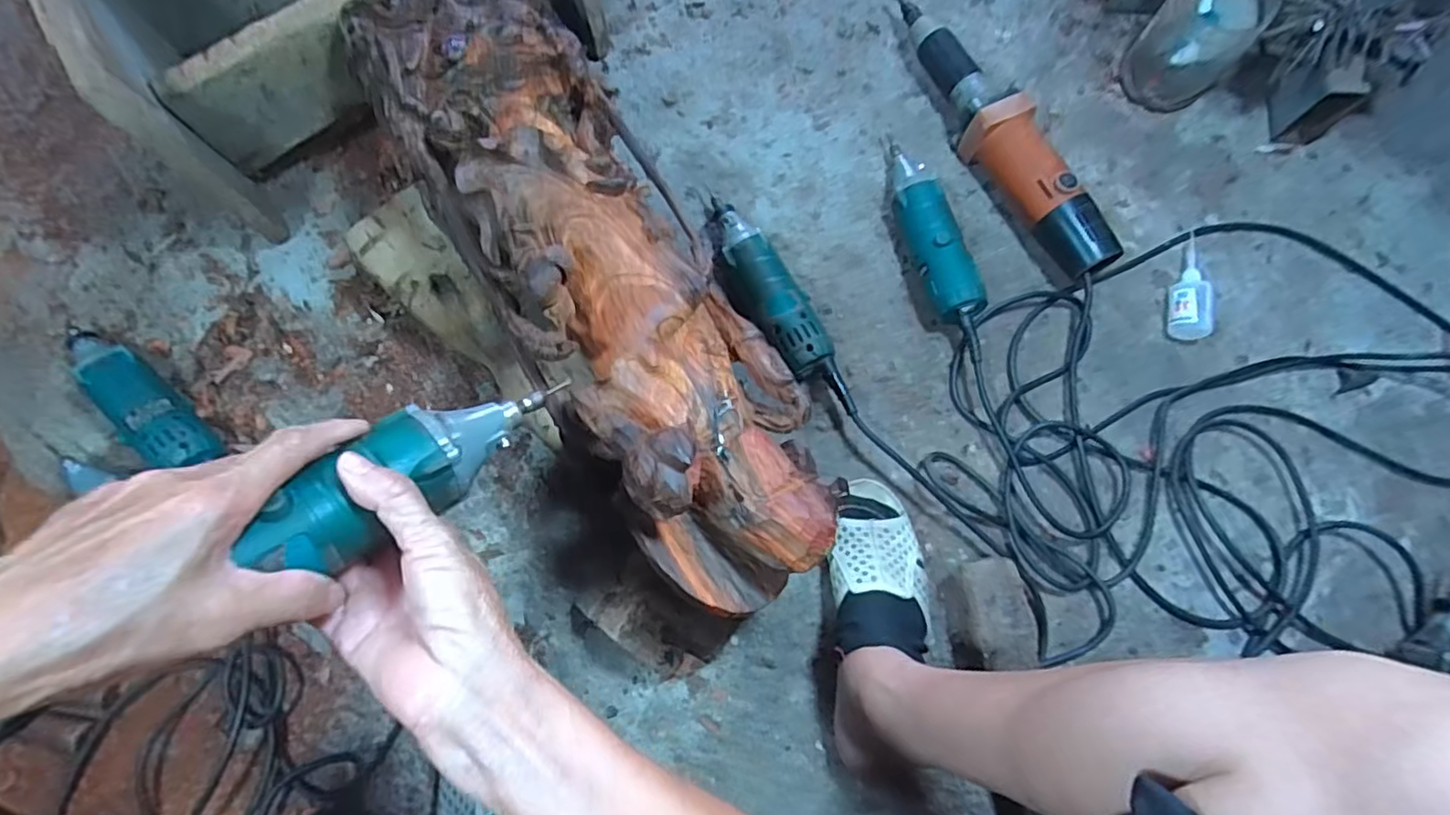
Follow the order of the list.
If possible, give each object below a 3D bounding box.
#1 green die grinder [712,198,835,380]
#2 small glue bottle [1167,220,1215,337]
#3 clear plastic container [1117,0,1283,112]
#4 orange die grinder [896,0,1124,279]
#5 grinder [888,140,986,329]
[{"bbox_3d":[0.040,-0.126,0.651,0.060,0.055,0.208,-26,77,-9],"label":"green die grinder"},{"bbox_3d":[0.481,-0.132,0.665,0.034,0.032,0.137,18,75,5],"label":"small glue bottle"},{"bbox_3d":[0.510,-0.402,0.704,0.098,0.111,0.098,-42,78,-11],"label":"clear plastic container"},{"bbox_3d":[0.279,-0.305,0.696,0.056,0.075,0.394,-27,76,-7],"label":"orange die grinder"},{"bbox_3d":[0.204,-0.187,0.664,0.048,0.057,0.222,-12,74,-3],"label":"grinder"}]

